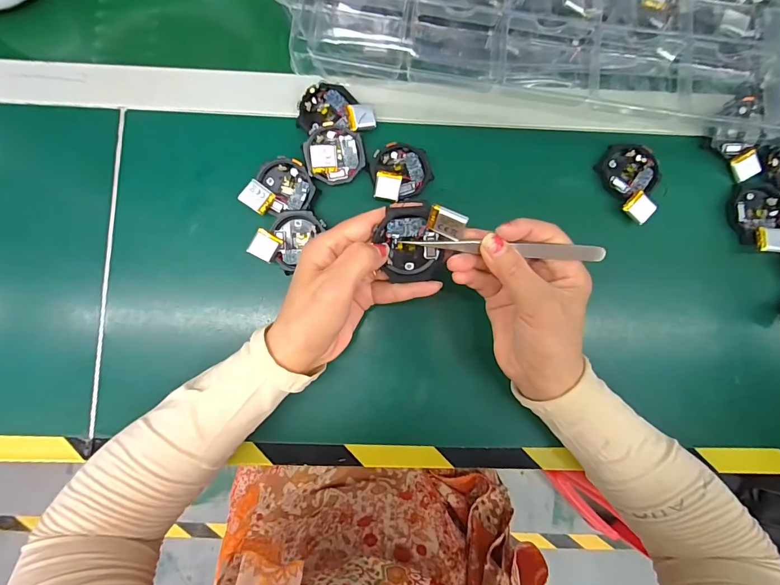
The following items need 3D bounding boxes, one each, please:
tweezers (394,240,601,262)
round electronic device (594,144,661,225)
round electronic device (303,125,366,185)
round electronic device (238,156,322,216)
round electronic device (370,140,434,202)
[{"bbox_3d":[0.074,-0.030,0.253,0.129,0.014,0.010,4,87,2],"label":"tweezers"},{"bbox_3d":[0.216,-0.100,0.332,0.049,0.012,0.068,-28,86,-5],"label":"round electronic device"},{"bbox_3d":[-0.047,-0.119,0.325,0.048,0.014,0.045,0,84,-2],"label":"round electronic device"},{"bbox_3d":[-0.094,-0.091,0.322,0.059,0.014,0.044,-6,84,-3],"label":"round electronic device"},{"bbox_3d":[0.008,-0.107,0.330,0.055,0.012,0.050,0,84,-2],"label":"round electronic device"}]

